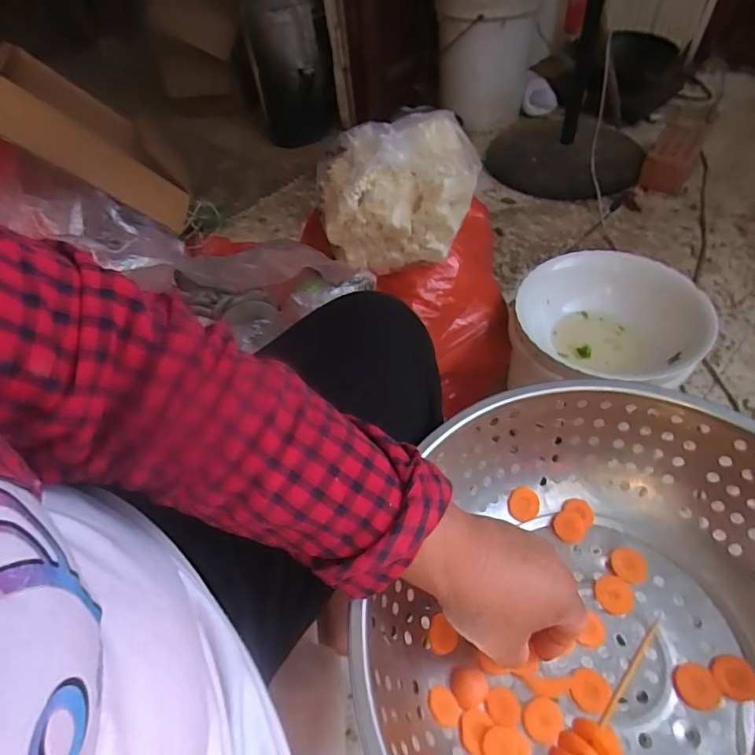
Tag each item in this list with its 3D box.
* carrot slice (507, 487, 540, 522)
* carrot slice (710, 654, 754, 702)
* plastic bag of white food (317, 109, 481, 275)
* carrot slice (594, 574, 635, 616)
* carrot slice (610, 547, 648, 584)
[{"bbox_3d":[0.123,0.107,0.404,0.025,0.004,0.028,-8,88,5],"label":"carrot slice"},{"bbox_3d":[0.244,0.204,0.324,0.025,0.006,0.026,-9,50,-1],"label":"carrot slice"},{"bbox_3d":[0.030,-0.256,0.652,0.218,0.143,0.166,-11,50,-3],"label":"plastic bag of white food"},{"bbox_3d":[0.180,0.165,0.362,0.027,0.008,0.027,-3,50,4],"label":"carrot slice"},{"bbox_3d":[0.198,0.147,0.375,0.027,0.006,0.027,-3,50,4],"label":"carrot slice"}]

